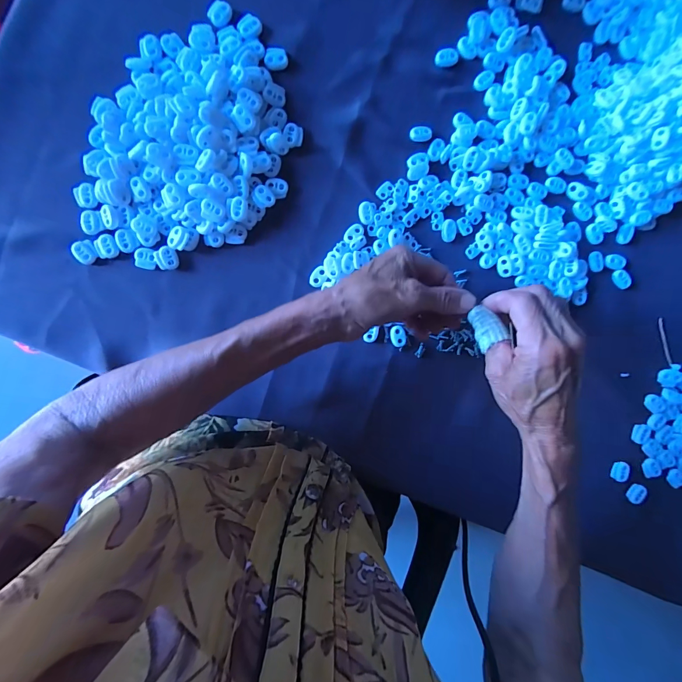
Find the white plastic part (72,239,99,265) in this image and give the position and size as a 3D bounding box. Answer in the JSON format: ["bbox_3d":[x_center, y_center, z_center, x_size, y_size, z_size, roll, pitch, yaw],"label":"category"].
[{"bbox_3d":[-0.241,-0.084,0.330,0.019,0.009,0.020,-29,96,-3],"label":"white plastic part"}]

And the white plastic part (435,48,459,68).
[{"bbox_3d":[0.107,-0.286,0.353,0.023,0.005,0.016,-8,95,-4],"label":"white plastic part"}]

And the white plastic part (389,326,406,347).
[{"bbox_3d":[0.060,-0.004,0.364,0.016,0.004,0.021,-12,95,-4],"label":"white plastic part"}]

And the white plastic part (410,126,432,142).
[{"bbox_3d":[0.081,-0.210,0.355,0.023,0.007,0.013,-3,94,-5],"label":"white plastic part"}]

